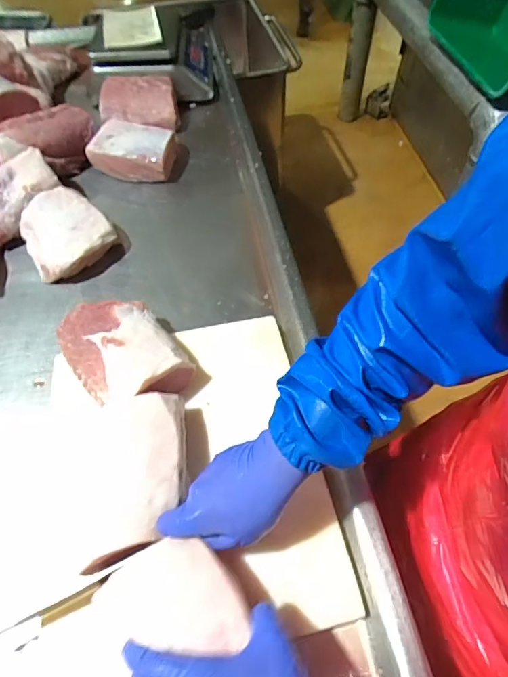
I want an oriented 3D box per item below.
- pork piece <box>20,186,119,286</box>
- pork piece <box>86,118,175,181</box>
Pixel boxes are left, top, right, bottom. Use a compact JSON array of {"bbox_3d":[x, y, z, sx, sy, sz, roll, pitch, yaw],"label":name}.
[{"bbox_3d":[-0.301,-0.170,0.700,0.130,0.072,0.146,-29,60,-19],"label":"pork piece"},{"bbox_3d":[-0.231,-0.372,0.840,0.160,0.059,0.155,5,55,4],"label":"pork piece"}]

